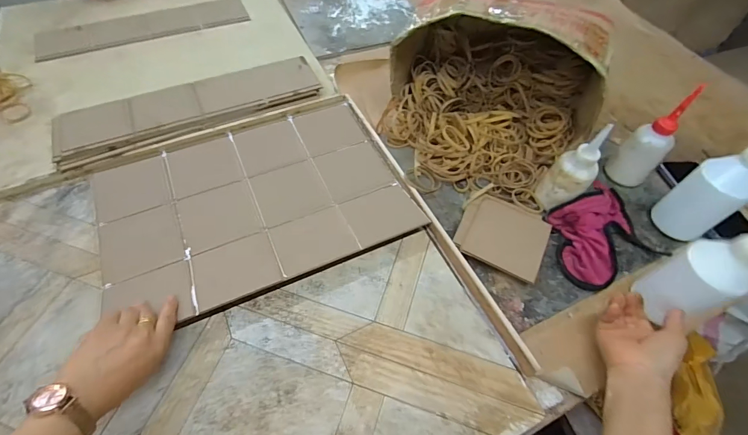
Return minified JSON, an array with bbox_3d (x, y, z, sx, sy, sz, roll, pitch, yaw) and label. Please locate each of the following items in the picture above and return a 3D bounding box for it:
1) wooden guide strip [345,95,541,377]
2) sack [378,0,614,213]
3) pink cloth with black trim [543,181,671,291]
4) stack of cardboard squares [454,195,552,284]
[{"bbox_3d":[0.068,-0.019,0.560,0.021,0.027,0.533,-23,59,-15],"label":"wooden guide strip"},{"bbox_3d":[0.182,-0.211,0.580,0.307,0.208,0.350,24,59,15],"label":"sack"},{"bbox_3d":[0.333,0.019,0.521,0.162,0.053,0.125,-19,58,-13],"label":"pink cloth with black trim"},{"bbox_3d":[0.185,0.027,0.532,0.118,0.024,0.117,25,59,15],"label":"stack of cardboard squares"}]

